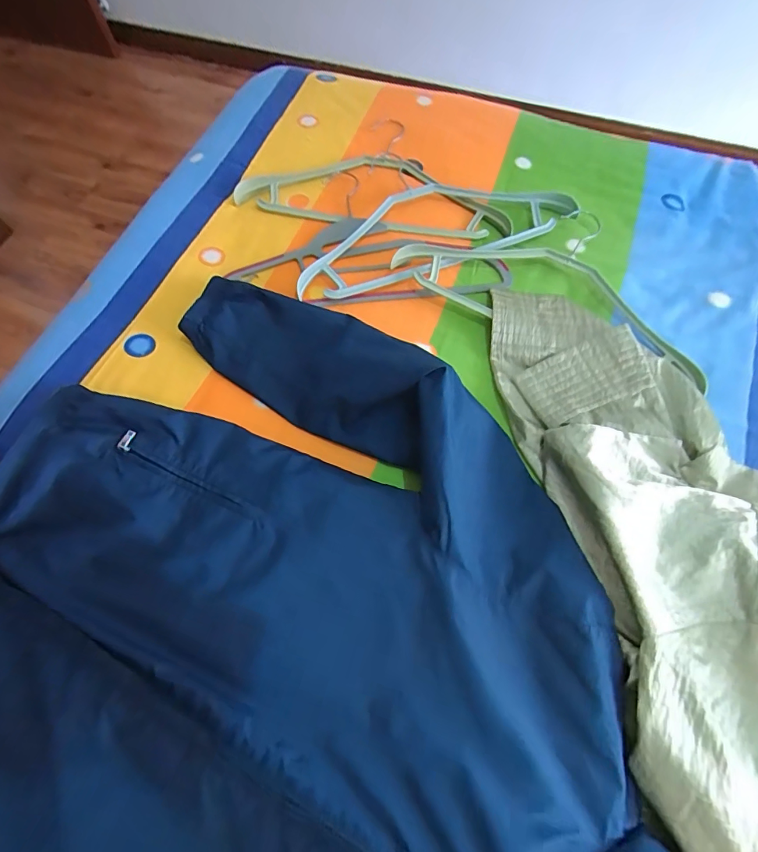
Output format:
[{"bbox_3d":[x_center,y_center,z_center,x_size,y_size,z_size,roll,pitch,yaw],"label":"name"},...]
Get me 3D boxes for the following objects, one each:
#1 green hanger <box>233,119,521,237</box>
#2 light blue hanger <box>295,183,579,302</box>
[{"bbox_3d":[0.002,-0.354,0.626,0.388,0.016,0.167,14,68,6],"label":"green hanger"},{"bbox_3d":[0.068,-0.278,0.605,0.406,0.032,0.157,-20,68,-8],"label":"light blue hanger"}]

